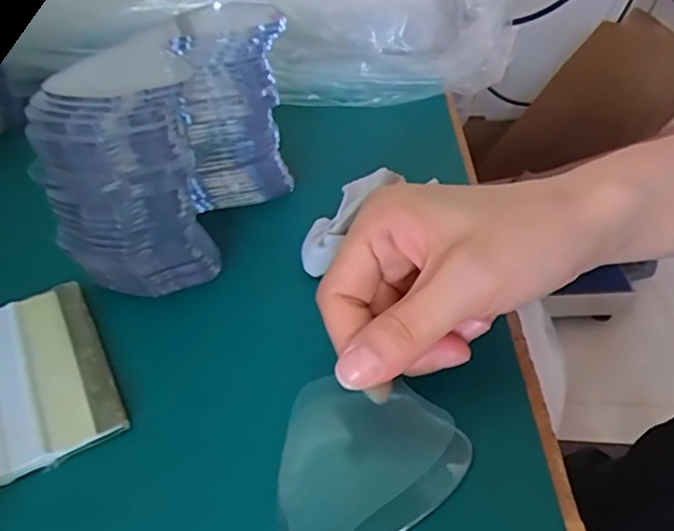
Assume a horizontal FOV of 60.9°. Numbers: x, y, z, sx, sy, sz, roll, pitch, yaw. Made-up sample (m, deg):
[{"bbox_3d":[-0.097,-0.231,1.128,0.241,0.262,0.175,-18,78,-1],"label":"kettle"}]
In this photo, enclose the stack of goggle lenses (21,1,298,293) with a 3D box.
[{"bbox_3d":[-0.078,-0.071,0.295,0.068,0.105,0.152,8,41,15],"label":"stack of goggle lenses"}]

